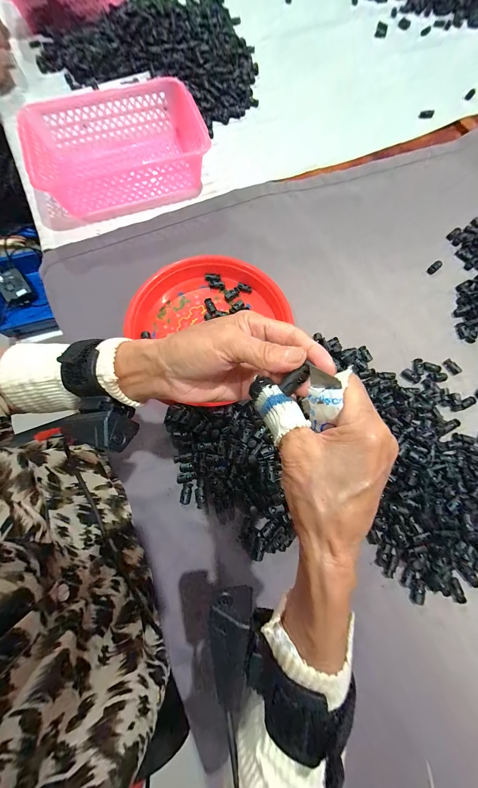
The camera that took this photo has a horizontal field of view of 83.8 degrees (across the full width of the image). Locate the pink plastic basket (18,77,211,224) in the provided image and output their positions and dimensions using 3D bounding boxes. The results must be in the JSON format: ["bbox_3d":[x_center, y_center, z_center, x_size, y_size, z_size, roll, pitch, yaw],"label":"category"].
[{"bbox_3d":[-0.217,-0.462,0.499,0.300,0.075,0.224,-15,74,-7],"label":"pink plastic basket"}]

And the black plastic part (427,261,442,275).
[{"bbox_3d":[0.362,-0.234,0.491,0.032,0.005,0.014,-41,79,0],"label":"black plastic part"}]

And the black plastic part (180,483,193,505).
[{"bbox_3d":[-0.072,0.137,0.366,0.013,0.008,0.028,13,73,2],"label":"black plastic part"}]

